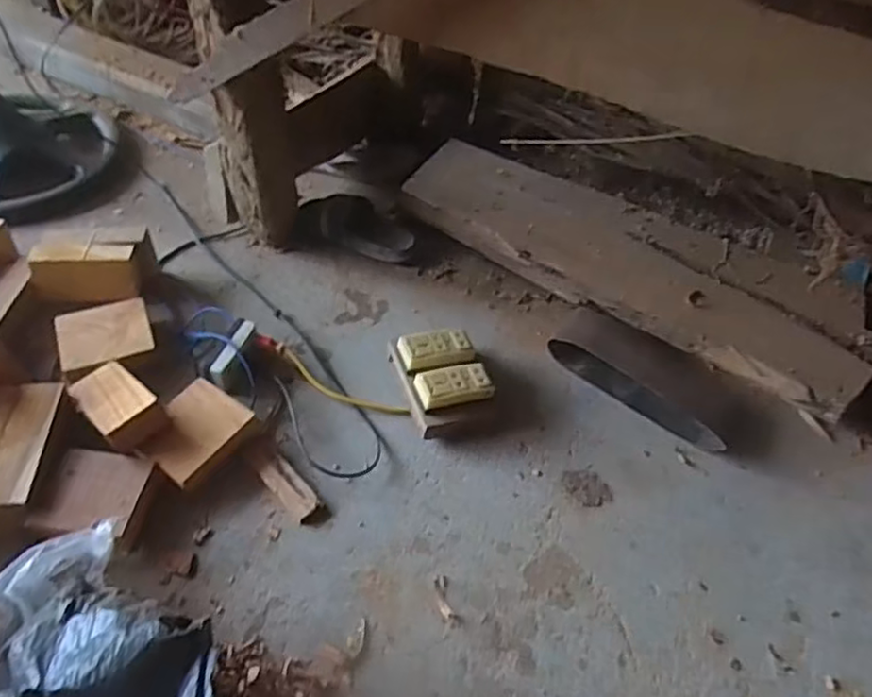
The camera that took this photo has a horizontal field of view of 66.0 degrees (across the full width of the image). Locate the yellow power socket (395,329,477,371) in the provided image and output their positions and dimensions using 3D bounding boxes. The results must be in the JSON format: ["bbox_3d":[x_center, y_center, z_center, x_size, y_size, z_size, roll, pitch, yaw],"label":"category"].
[{"bbox_3d":[0.003,0.002,0.945,0.106,0.022,0.057,-8,50,-14],"label":"yellow power socket"}]

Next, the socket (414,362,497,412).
[{"bbox_3d":[0.024,0.048,0.897,0.101,0.024,0.049,-12,51,-18],"label":"socket"}]

